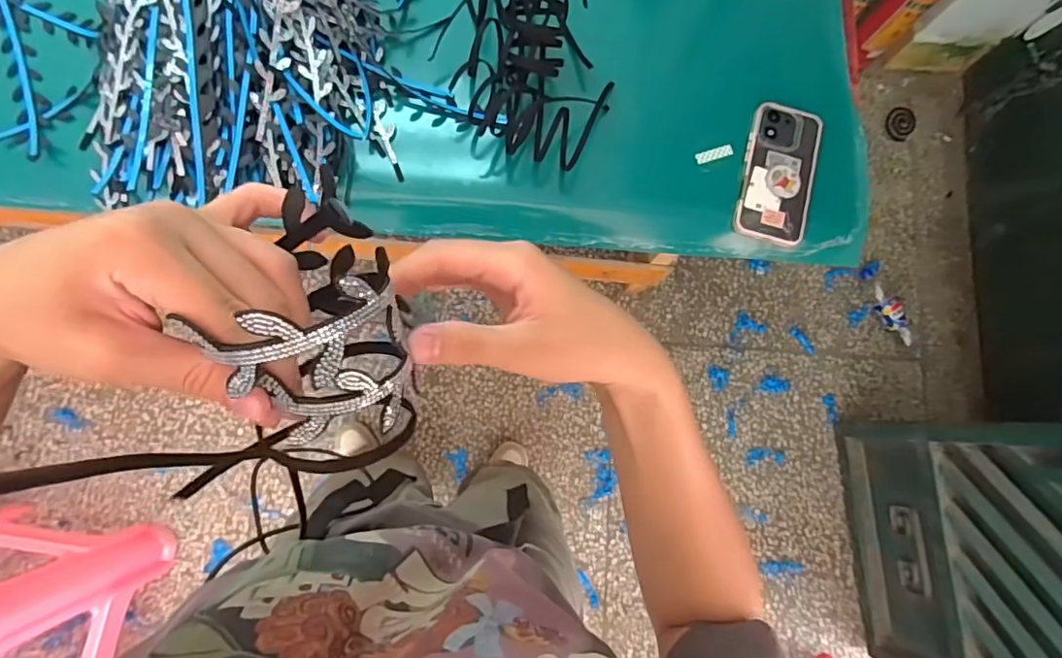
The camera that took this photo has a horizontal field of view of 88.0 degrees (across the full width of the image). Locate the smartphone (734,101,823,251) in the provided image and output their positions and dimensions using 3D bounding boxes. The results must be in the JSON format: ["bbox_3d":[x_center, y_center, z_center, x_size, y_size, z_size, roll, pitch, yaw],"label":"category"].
[{"bbox_3d":[0.288,-0.181,0.639,0.081,0.011,0.164,15,80,-2],"label":"smartphone"}]

